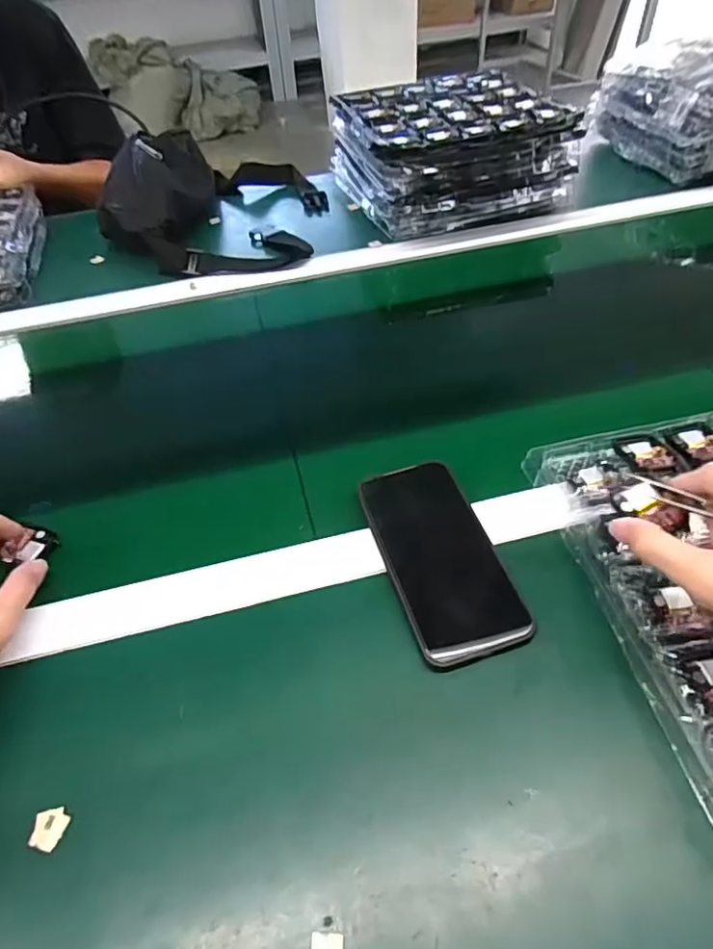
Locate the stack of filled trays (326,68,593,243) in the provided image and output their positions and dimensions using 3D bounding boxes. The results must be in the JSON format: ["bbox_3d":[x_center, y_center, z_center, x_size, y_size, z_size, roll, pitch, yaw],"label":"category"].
[{"bbox_3d":[0.127,-0.473,0.831,0.273,0.116,0.281,-16,49,-9],"label":"stack of filled trays"}]

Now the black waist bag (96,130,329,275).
[{"bbox_3d":[-0.200,-0.402,0.816,0.293,0.119,0.315,-5,48,1],"label":"black waist bag"}]

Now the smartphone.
[{"bbox_3d":[0.060,0.056,0.416,0.078,0.010,0.157,-17,57,-7],"label":"smartphone"}]

